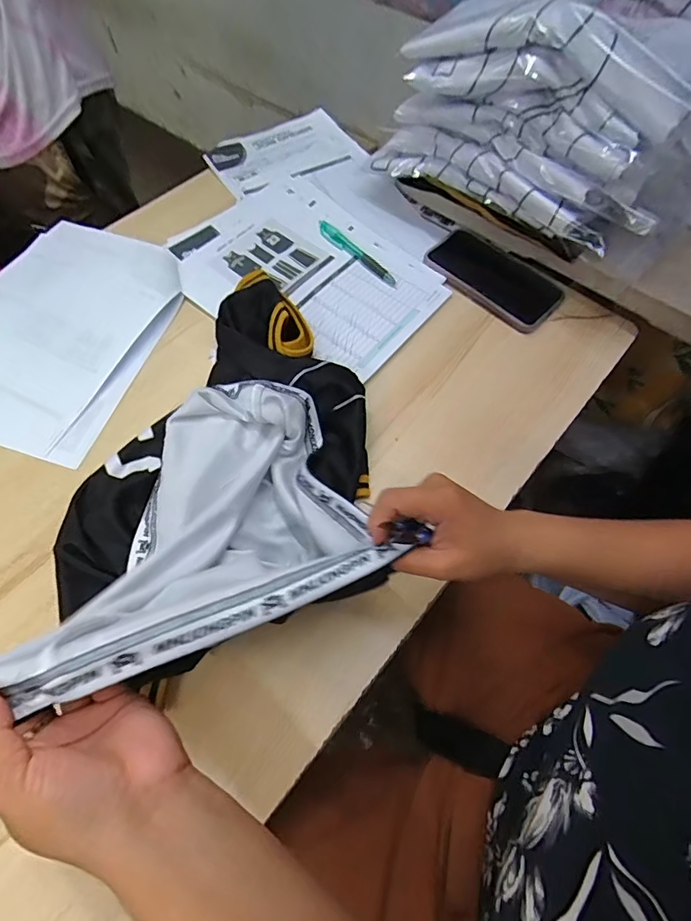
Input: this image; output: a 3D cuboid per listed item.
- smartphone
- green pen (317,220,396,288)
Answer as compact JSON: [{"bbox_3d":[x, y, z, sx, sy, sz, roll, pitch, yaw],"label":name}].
[{"bbox_3d":[0.185,-0.230,0.609,0.168,0.017,0.093,41,68,15],"label":"smartphone"},{"bbox_3d":[0.012,-0.263,0.612,0.019,0.009,0.137,-37,66,-19],"label":"green pen"}]

